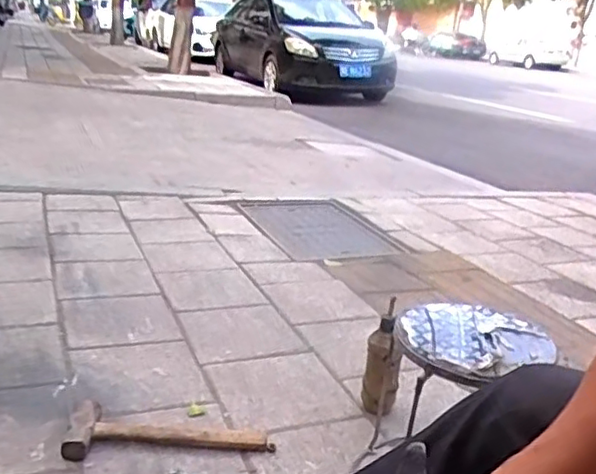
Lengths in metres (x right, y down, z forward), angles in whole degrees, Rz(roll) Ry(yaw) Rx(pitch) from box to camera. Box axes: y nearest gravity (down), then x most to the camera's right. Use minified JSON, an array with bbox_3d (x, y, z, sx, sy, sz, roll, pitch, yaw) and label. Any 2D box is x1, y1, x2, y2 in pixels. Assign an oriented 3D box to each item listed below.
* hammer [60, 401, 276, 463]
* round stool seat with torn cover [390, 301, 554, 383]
[{"bbox_3d":[-0.208,0.315,1.046,0.323,0.039,0.105,3,19,-14],"label":"hammer"},{"bbox_3d":[0.243,0.142,0.904,0.216,0.028,0.187,-8,22,-35],"label":"round stool seat with torn cover"}]

